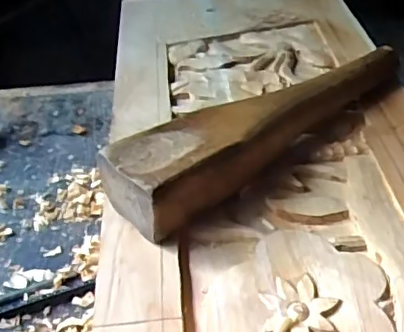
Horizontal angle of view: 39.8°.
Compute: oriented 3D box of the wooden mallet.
[{"bbox_3d":[0.054,-0.034,0.424,0.269,0.047,0.062,-30,46,-29],"label":"wooden mallet"}]

